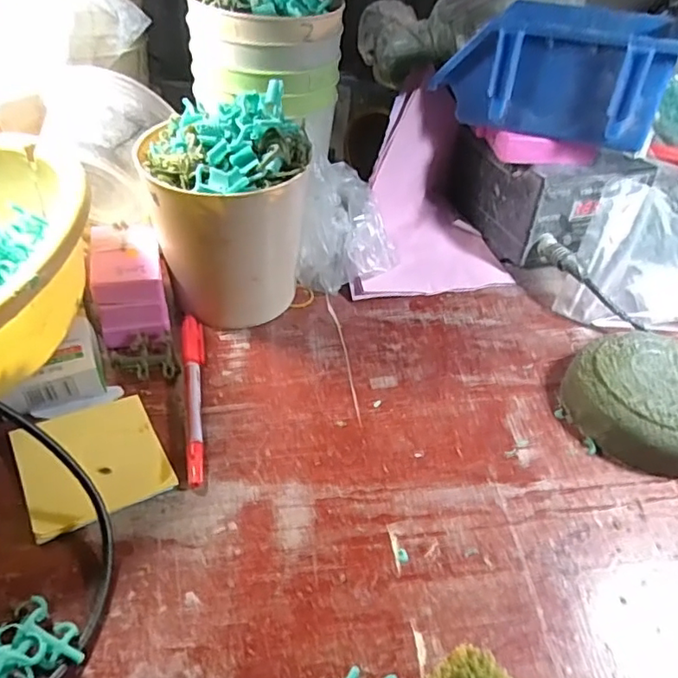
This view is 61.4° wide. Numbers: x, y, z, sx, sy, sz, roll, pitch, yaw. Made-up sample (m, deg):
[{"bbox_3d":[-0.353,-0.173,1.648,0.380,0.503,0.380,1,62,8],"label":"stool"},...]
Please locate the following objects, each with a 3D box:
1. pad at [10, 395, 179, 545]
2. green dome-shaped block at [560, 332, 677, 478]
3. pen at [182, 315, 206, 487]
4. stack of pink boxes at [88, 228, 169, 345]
[{"bbox_3d":[-0.142,0.069,0.329,0.075,0.008,0.079,-19,48,-25],"label":"pad"},{"bbox_3d":[0.211,0.042,0.379,0.104,0.037,0.097,-4,44,-11],"label":"green dome-shaped block"},{"bbox_3d":[-0.093,0.034,0.372,0.014,0.010,0.138,-5,44,-12],"label":"pen"},{"bbox_3d":[-0.146,-0.038,0.403,0.044,0.055,0.068,-8,45,-15],"label":"stack of pink boxes"}]

